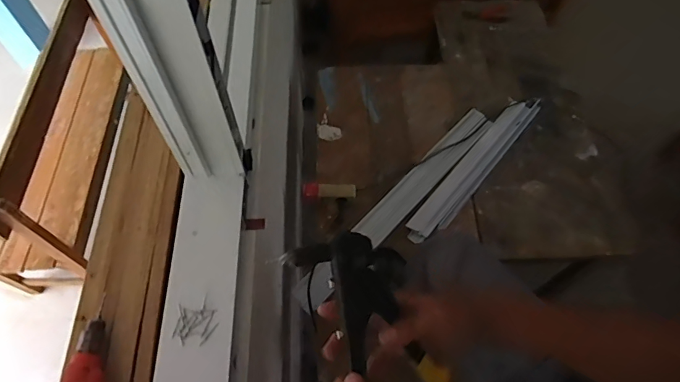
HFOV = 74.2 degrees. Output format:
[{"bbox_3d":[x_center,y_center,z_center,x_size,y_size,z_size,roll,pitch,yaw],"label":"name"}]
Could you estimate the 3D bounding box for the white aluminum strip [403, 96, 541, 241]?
[{"bbox_3d":[0.447,-0.090,1.452,0.093,0.027,0.726,38,63,13],"label":"white aluminum strip"}]

